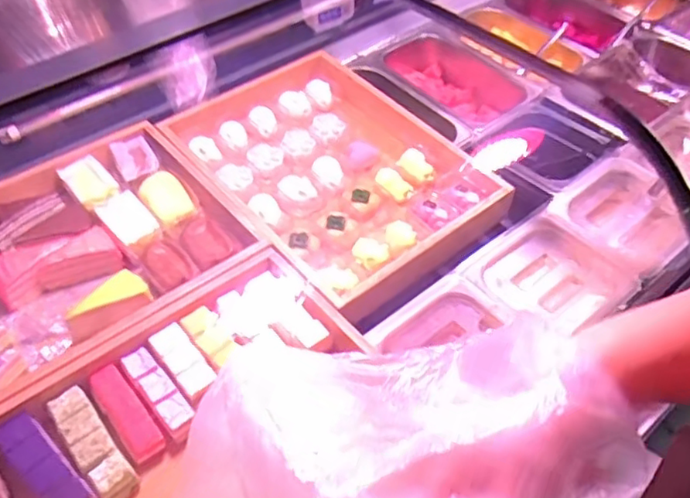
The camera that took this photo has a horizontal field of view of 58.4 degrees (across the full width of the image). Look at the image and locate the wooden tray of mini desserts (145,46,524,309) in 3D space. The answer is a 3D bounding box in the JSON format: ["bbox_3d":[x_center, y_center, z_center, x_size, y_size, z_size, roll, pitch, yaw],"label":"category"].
[{"bbox_3d":[-0.026,-0.110,0.842,0.293,0.067,0.396,-33,57,-27],"label":"wooden tray of mini desserts"}]

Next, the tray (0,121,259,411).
[{"bbox_3d":[-0.333,0.015,0.723,0.387,0.060,0.301,-32,56,-26],"label":"tray"}]

